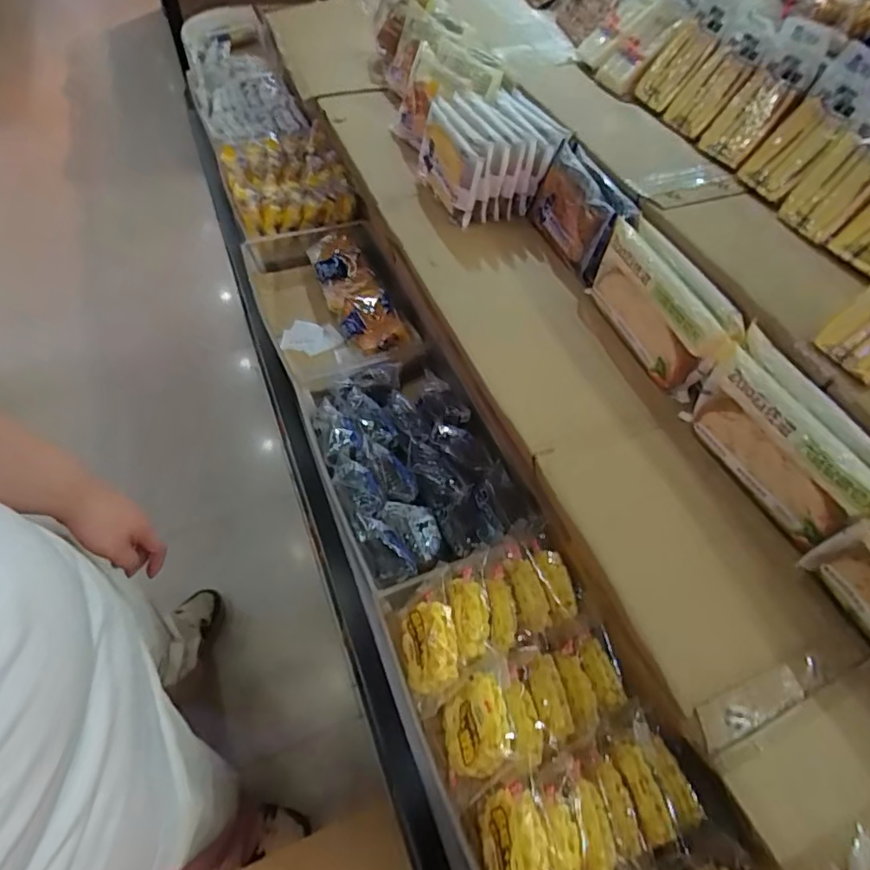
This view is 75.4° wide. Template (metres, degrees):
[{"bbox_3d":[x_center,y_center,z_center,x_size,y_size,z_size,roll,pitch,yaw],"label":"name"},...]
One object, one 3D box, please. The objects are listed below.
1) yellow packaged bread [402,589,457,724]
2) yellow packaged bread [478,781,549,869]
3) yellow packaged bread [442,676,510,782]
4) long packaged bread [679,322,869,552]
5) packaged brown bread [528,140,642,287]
[{"bbox_3d":[-0.003,0.205,0.545,0.038,0.081,0.095,-1,45,-33],"label":"yellow packaged bread"},{"bbox_3d":[0.063,0.328,0.452,0.044,0.057,0.078,2,56,-4],"label":"yellow packaged bread"},{"bbox_3d":[0.035,0.265,0.504,0.026,0.073,0.072,16,34,-27],"label":"yellow packaged bread"},{"bbox_3d":[0.308,0.004,0.496,0.062,0.083,0.176,-19,59,-17],"label":"long packaged bread"},{"bbox_3d":[0.177,-0.265,0.678,0.051,0.093,0.150,-15,58,-14],"label":"packaged brown bread"}]

